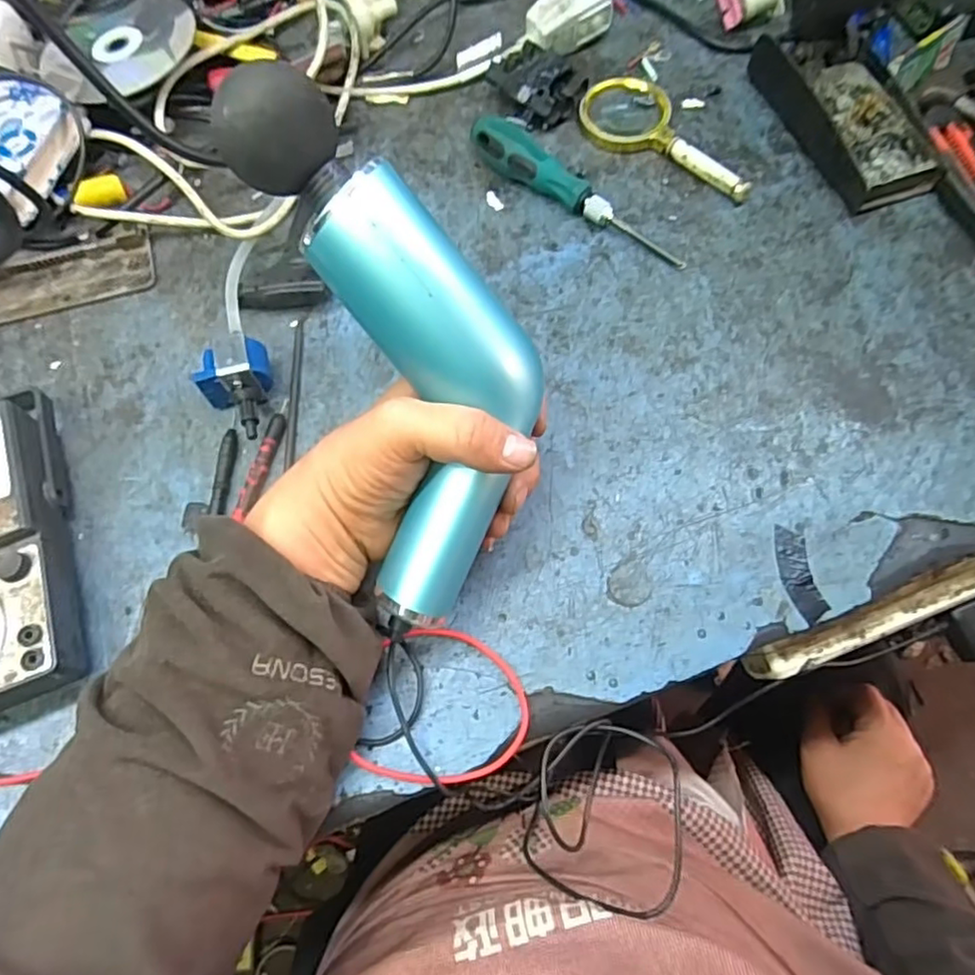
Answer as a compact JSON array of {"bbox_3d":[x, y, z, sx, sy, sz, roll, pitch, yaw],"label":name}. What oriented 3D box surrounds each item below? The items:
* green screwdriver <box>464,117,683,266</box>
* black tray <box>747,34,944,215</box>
[{"bbox_3d":[0.062,-0.207,0.450,0.174,0.031,0.025,35,73,14],"label":"green screwdriver"},{"bbox_3d":[0.268,-0.281,0.476,0.070,0.030,0.155,-19,69,-6],"label":"black tray"}]

